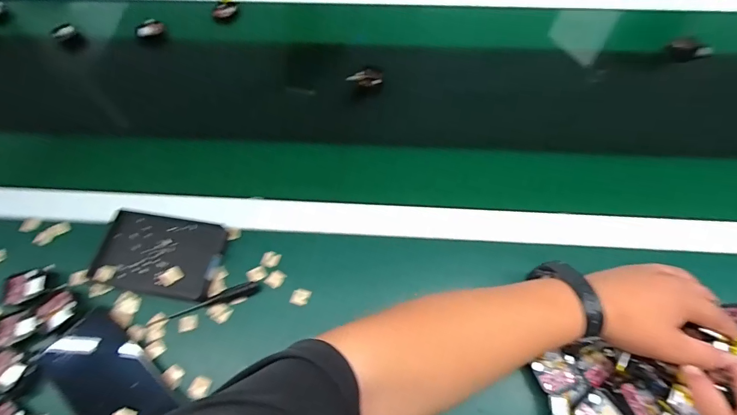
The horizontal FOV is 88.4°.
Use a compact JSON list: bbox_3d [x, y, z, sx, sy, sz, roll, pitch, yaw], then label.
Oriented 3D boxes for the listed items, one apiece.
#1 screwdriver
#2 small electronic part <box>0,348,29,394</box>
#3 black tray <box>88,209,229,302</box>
[{"bbox_3d":[-0.182,0.106,0.420,0.123,0.014,0.014,-17,62,-7],"label":"screwdriver"},{"bbox_3d":[-0.368,0.168,0.385,0.040,0.016,0.039,16,63,10],"label":"small electronic part"},{"bbox_3d":[-0.242,0.053,0.440,0.135,0.023,0.088,8,62,6],"label":"black tray"}]

